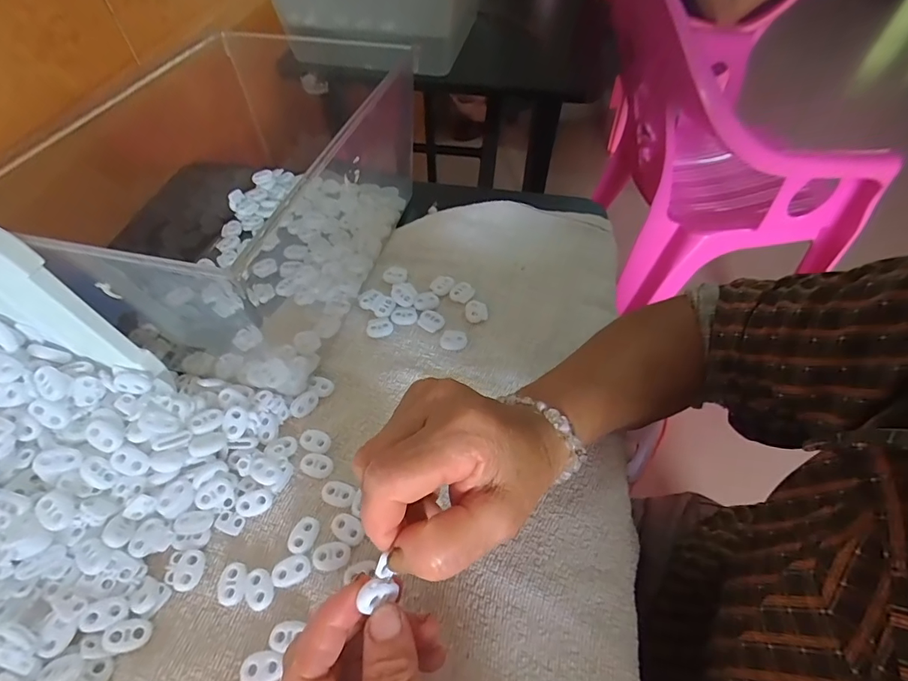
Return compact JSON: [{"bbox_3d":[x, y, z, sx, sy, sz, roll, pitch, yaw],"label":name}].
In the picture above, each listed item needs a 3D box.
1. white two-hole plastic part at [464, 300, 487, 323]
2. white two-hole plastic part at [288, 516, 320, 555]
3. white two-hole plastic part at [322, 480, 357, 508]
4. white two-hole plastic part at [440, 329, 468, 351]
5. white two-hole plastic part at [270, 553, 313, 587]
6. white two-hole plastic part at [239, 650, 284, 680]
[{"bbox_3d":[0.019,-0.025,0.392,0.019,0.005,0.021,-2,53,-4],"label":"white two-hole plastic part"},{"bbox_3d":[-0.094,0.122,0.283,0.016,0.004,0.021,11,54,6],"label":"white two-hole plastic part"},{"bbox_3d":[-0.076,0.102,0.300,0.022,0.005,0.016,15,54,9],"label":"white two-hole plastic part"},{"bbox_3d":[0.000,-0.001,0.375,0.022,0.004,0.018,4,53,1],"label":"white two-hole plastic part"},{"bbox_3d":[-0.097,0.137,0.271,0.022,0.004,0.015,-15,55,-13],"label":"white two-hole plastic part"},{"bbox_3d":[-0.103,0.176,0.242,0.020,0.005,0.015,-2,53,-4],"label":"white two-hole plastic part"}]

